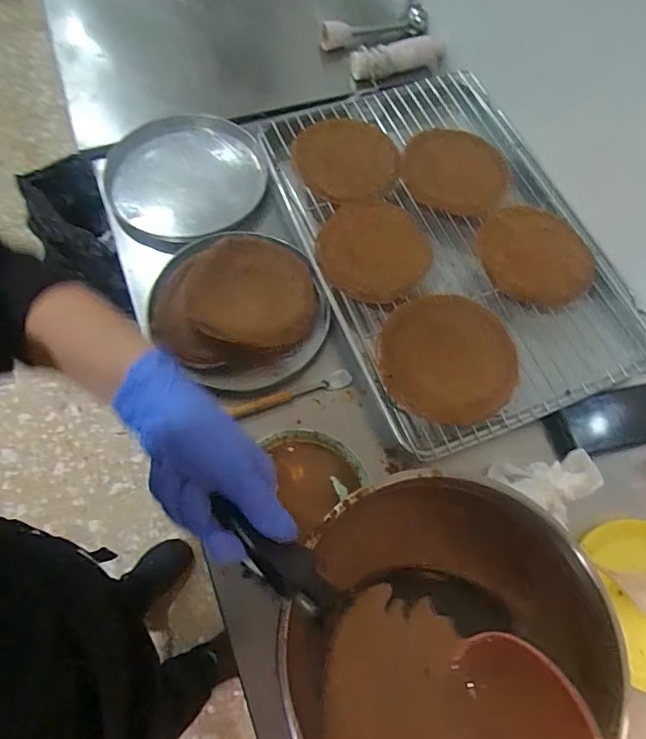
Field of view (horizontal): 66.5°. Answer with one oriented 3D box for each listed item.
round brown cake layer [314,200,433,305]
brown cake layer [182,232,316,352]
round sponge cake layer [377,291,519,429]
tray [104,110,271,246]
[{"bbox_3d":[0.073,-0.178,0.723,0.154,0.021,0.159,1,67,-2],"label":"round brown cake layer"},{"bbox_3d":[-0.100,-0.111,0.693,0.172,0.019,0.172,5,66,-1],"label":"brown cake layer"},{"bbox_3d":[0.161,-0.018,0.645,0.166,0.018,0.174,-5,64,10],"label":"round sponge cake layer"},{"bbox_3d":[-0.224,-0.316,0.796,0.238,0.041,0.262,-27,71,-14],"label":"tray"}]

